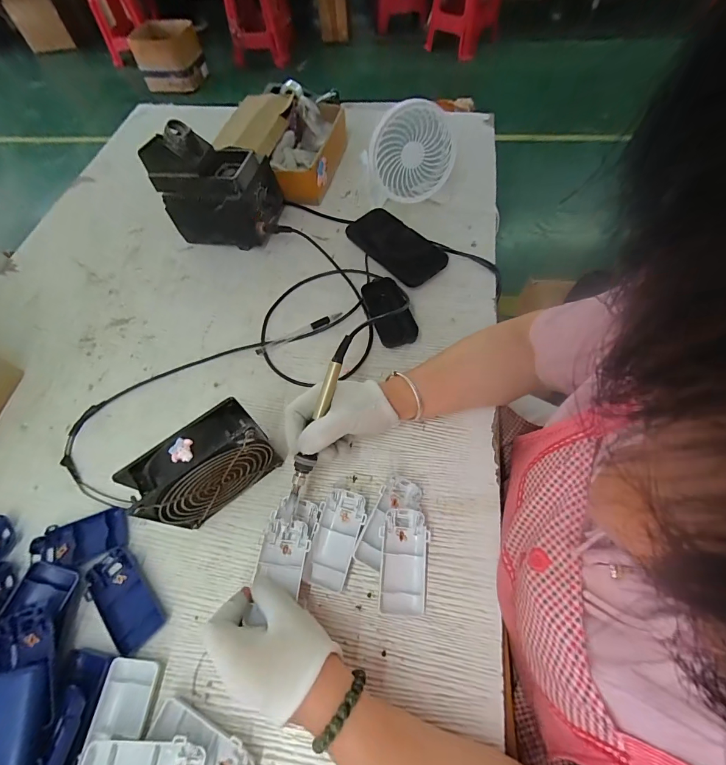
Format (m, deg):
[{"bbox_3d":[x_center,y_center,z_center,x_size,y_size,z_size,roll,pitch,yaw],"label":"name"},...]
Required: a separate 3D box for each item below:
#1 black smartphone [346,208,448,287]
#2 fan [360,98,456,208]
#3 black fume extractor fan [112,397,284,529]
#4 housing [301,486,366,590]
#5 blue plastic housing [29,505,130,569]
[{"bbox_3d":[0.047,-0.217,0.565,0.086,0.018,0.169,-38,68,-16],"label":"black smartphone"},{"bbox_3d":[0.072,-0.329,0.545,0.139,0.148,0.058,-11,62,-3],"label":"fan"},{"bbox_3d":[-0.151,0.085,0.358,0.117,0.119,0.043,-37,67,-16],"label":"black fume extractor fan"},{"bbox_3d":[-0.028,0.161,0.377,0.044,0.017,0.095,15,64,10],"label":"housing"},{"bbox_3d":[-0.300,0.168,0.382,0.093,0.010,0.049,-18,63,-7],"label":"blue plastic housing"}]

